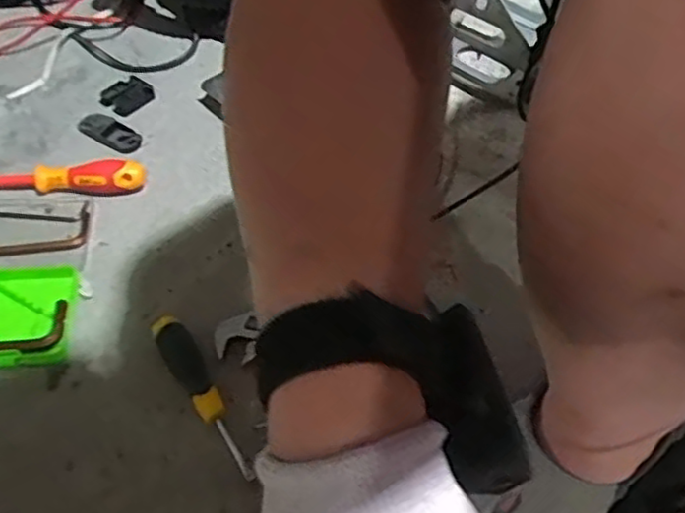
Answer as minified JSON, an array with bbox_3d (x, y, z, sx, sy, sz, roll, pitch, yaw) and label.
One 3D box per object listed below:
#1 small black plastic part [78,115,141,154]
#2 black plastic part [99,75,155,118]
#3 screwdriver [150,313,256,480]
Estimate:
[{"bbox_3d":[-0.257,-0.137,0.790,0.068,0.020,0.031,26,55,21],"label":"small black plastic part"},{"bbox_3d":[-0.245,-0.186,0.824,0.051,0.014,0.058,32,57,24],"label":"black plastic part"},{"bbox_3d":[-0.113,0.112,0.587,0.027,0.031,0.155,-28,55,-21],"label":"screwdriver"}]

